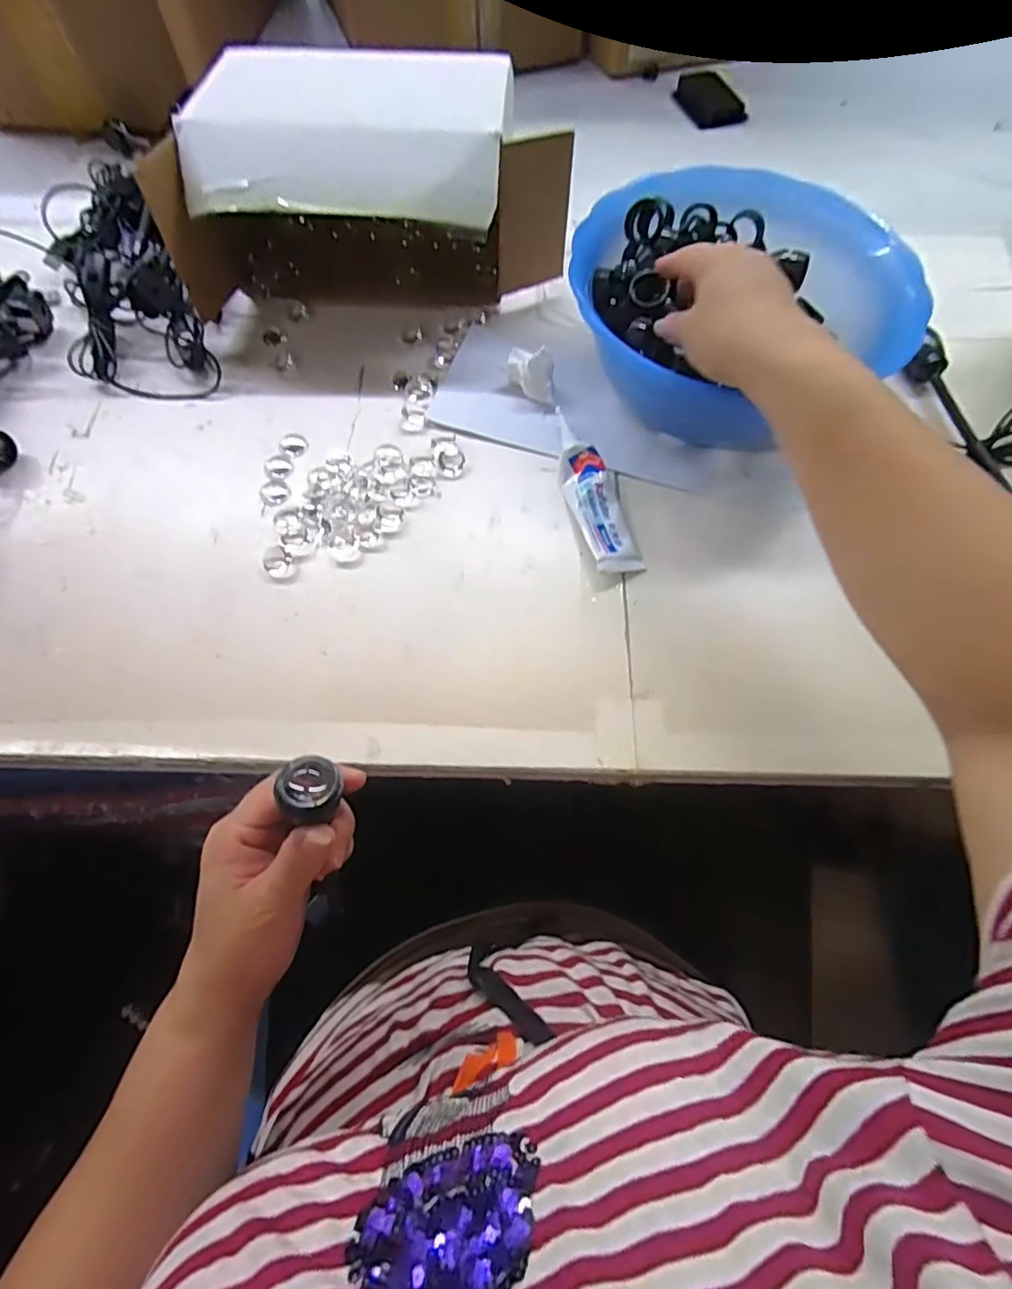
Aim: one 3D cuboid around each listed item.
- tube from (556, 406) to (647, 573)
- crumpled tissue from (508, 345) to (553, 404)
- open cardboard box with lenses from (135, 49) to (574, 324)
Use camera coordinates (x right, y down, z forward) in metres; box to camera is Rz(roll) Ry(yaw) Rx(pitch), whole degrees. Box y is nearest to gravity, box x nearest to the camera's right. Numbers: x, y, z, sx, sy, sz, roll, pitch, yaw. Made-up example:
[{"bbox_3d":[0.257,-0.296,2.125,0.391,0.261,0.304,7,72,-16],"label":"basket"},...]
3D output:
[{"bbox_3d":[0.067,-0.119,0.420,0.042,0.023,0.145,-9,67,-4],"label":"tube"},{"bbox_3d":[0.021,-0.221,0.459,0.036,0.034,0.037,0,66,0],"label":"crumpled tissue"},{"bbox_3d":[-0.111,-0.378,0.477,0.299,0.126,0.170,1,66,1],"label":"open cardboard box with lenses"}]

